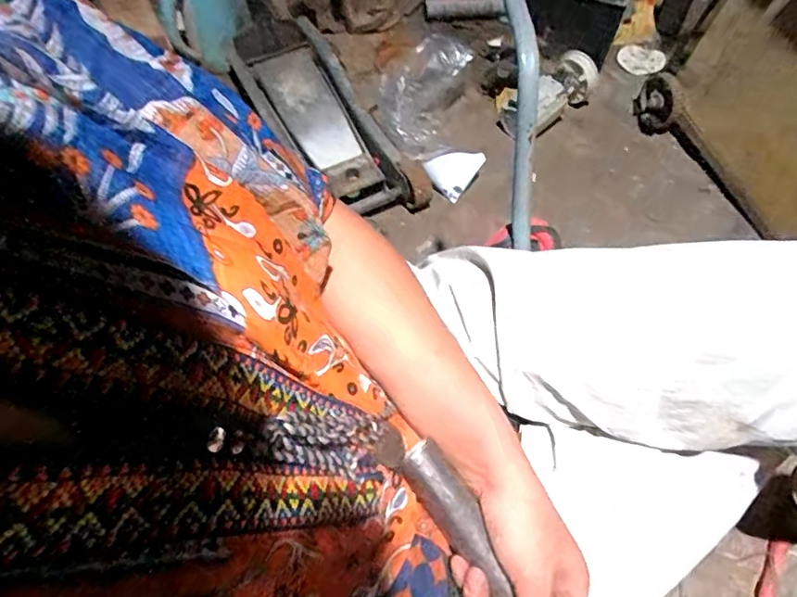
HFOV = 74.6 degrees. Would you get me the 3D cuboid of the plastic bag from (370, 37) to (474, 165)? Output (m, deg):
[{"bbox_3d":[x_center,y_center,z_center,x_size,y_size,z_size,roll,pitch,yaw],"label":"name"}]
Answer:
[{"bbox_3d":[0.044,-0.462,1.187,0.193,0.154,0.269,15,60,9],"label":"plastic bag"}]

